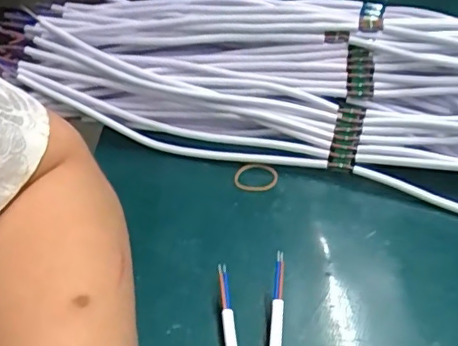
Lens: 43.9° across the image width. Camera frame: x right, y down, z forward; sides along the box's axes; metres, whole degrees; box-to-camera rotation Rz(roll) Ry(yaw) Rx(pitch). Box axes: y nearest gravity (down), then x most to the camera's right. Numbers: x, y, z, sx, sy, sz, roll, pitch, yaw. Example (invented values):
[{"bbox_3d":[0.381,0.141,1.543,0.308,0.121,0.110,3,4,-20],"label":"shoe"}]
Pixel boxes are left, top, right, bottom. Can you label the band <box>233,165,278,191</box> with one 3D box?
[{"bbox_3d":[0.020,0.003,0.420,0.032,0.004,0.028,-1,35,3],"label":"band"}]

